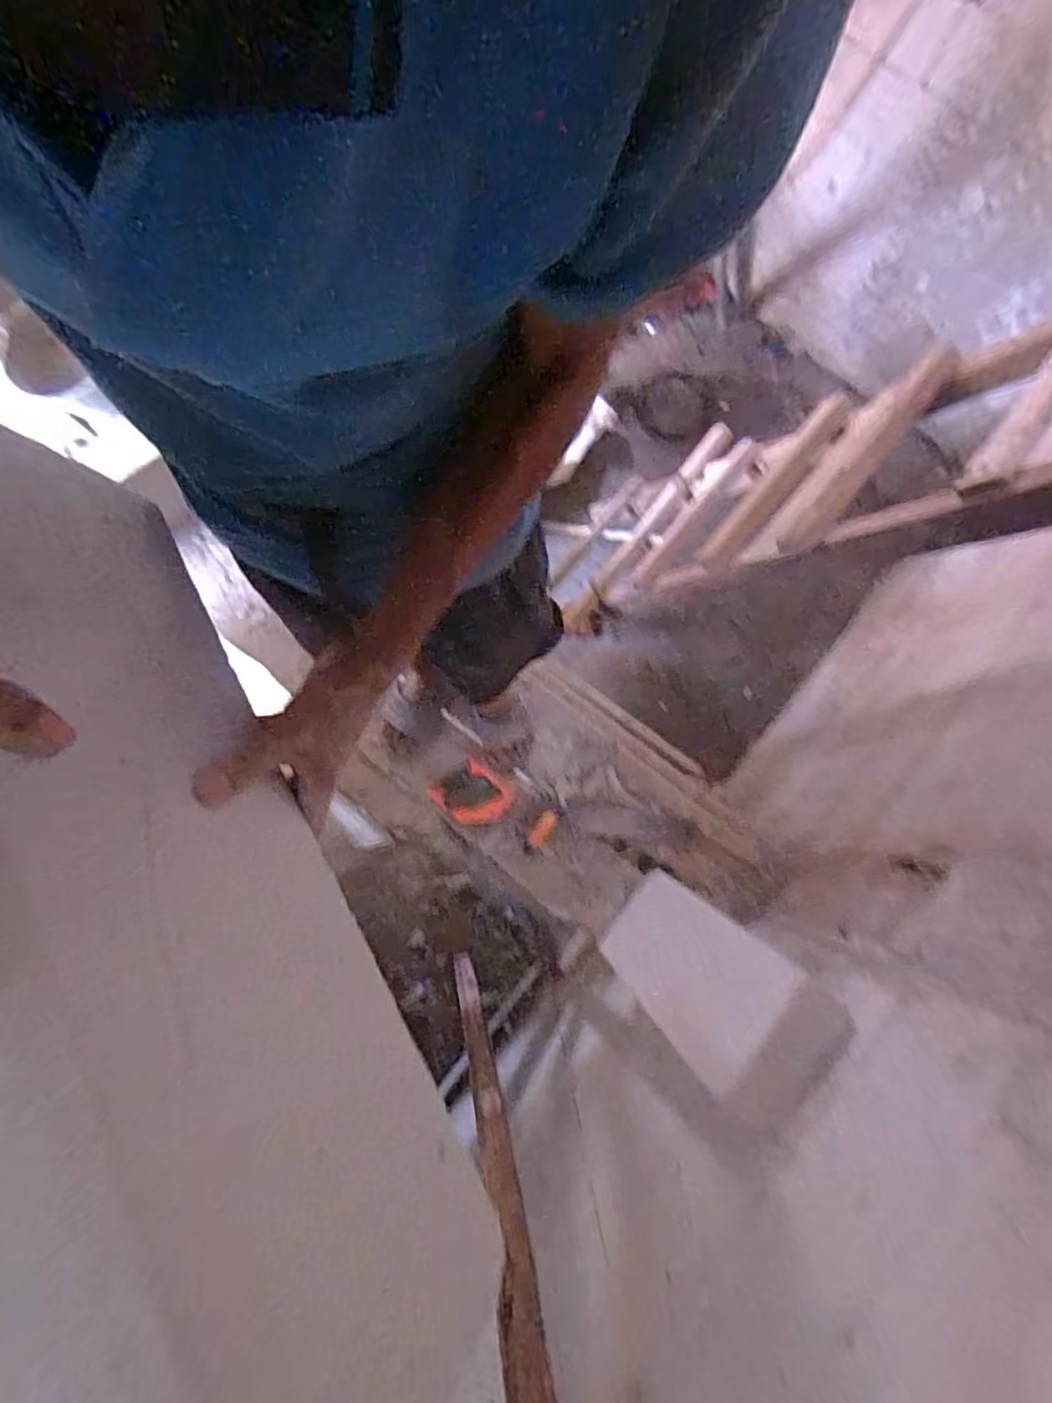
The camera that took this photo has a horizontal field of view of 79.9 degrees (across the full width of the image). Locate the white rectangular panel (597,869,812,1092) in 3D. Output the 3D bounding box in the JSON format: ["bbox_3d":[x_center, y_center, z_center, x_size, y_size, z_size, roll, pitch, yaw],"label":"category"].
[{"bbox_3d":[0.263,0.430,1.042,0.028,0.470,0.202,40,84,-9],"label":"white rectangular panel"}]

